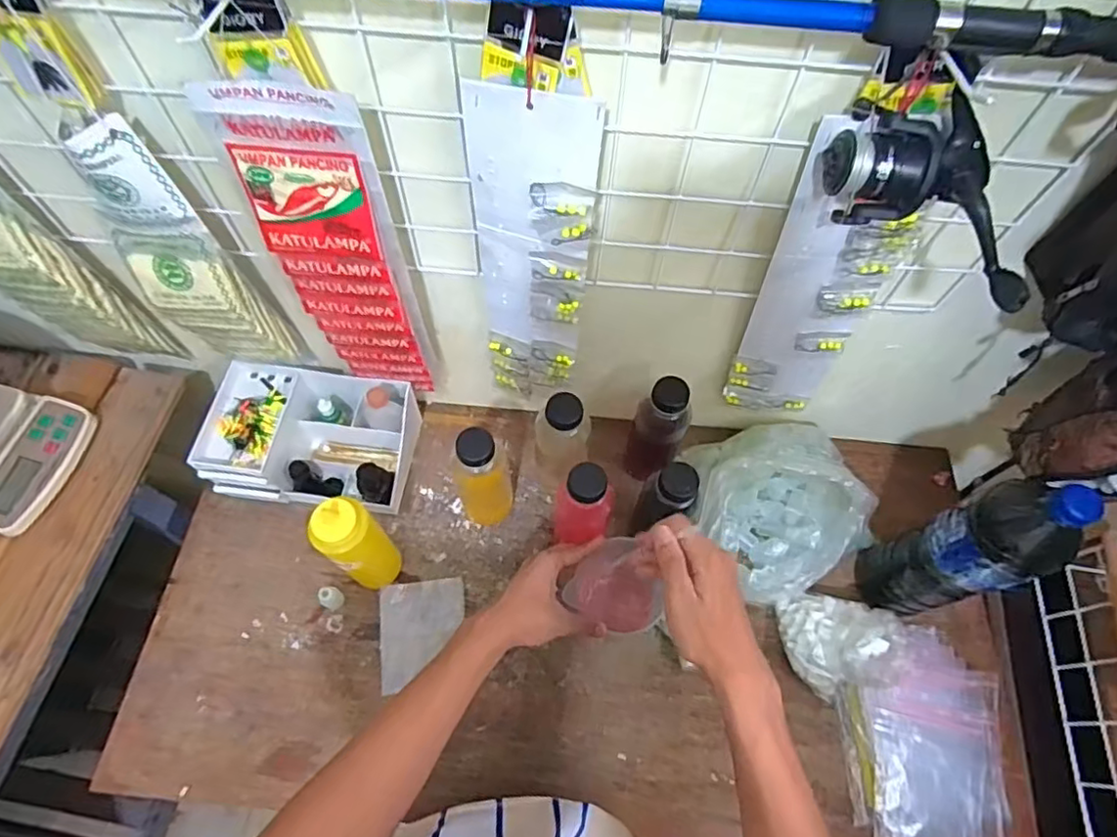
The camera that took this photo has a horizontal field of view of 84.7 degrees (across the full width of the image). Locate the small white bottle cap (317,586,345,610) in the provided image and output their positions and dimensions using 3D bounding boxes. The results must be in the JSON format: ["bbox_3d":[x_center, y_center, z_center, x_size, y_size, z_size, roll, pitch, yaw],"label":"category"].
[{"bbox_3d":[-0.264,0.210,0.715,0.022,0.041,0.023,1,62,-1],"label":"small white bottle cap"}]

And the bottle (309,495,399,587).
[{"bbox_3d":[-0.215,0.141,0.669,0.044,0.187,0.057,33,67,15],"label":"bottle"}]

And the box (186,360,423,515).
[{"bbox_3d":[-0.304,0.022,0.769,0.227,0.120,0.157,5,62,1],"label":"box"}]

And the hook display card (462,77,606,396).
[{"bbox_3d":[-0.025,-0.129,0.564,0.101,0.359,0.026,10,63,4],"label":"hook display card"}]

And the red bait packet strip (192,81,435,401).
[{"bbox_3d":[-0.196,-0.129,0.572,0.105,0.371,0.023,2,62,0],"label":"red bait packet strip"}]

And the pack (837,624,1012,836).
[{"bbox_3d":[0.399,0.347,0.668,0.164,0.012,0.223,12,63,5],"label":"pack"}]

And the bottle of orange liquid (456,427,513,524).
[{"bbox_3d":[-0.083,0.075,0.707,0.055,0.184,0.056,1,62,-1],"label":"bottle of orange liquid"}]

